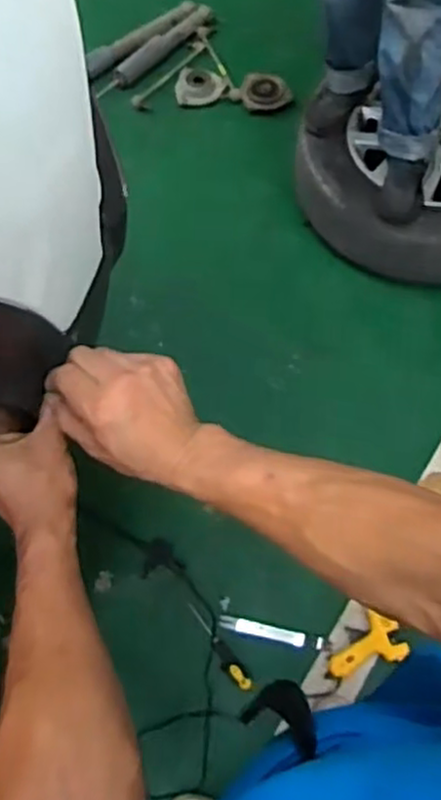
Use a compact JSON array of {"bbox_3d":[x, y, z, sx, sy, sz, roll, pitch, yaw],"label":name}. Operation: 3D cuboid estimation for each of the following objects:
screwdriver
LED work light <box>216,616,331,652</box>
[{"bbox_3d":[-0.004,0.522,1.513,0.037,0.023,0.208,-36,70,-15],"label":"screwdriver"},{"bbox_3d":[0.116,0.498,1.526,0.239,0.026,0.032,11,66,5],"label":"LED work light"}]

